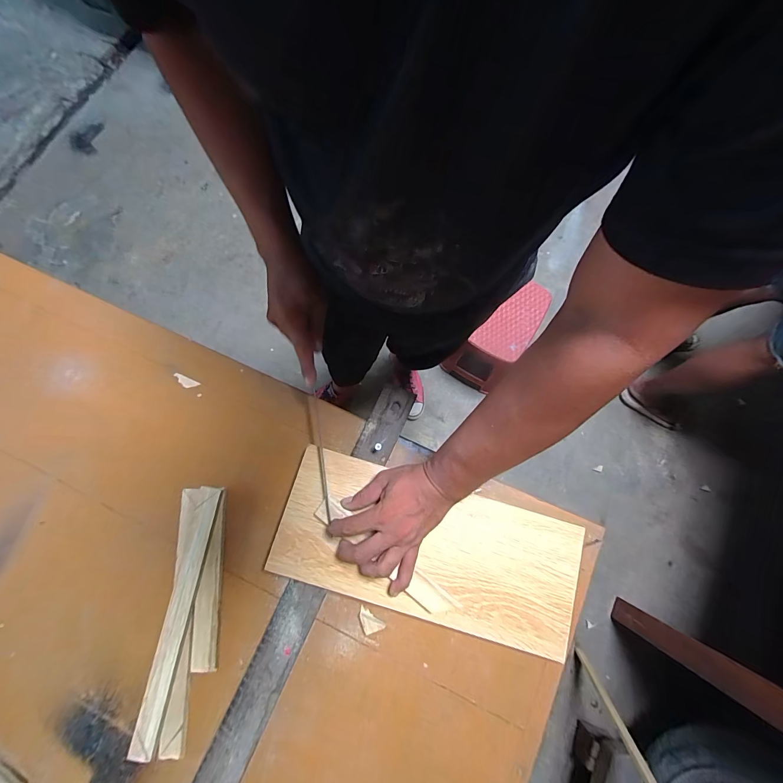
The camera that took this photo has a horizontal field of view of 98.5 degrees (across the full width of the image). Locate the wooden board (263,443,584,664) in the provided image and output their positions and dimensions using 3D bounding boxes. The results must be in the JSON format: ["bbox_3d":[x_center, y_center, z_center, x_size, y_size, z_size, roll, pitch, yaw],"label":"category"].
[{"bbox_3d":[0.047,0.195,0.419,0.369,0.010,0.158,15,77,0],"label":"wooden board"}]

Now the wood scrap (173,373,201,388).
[{"bbox_3d":[-0.303,-0.014,0.495,0.038,0.004,0.014,27,76,-6],"label":"wood scrap"}]

